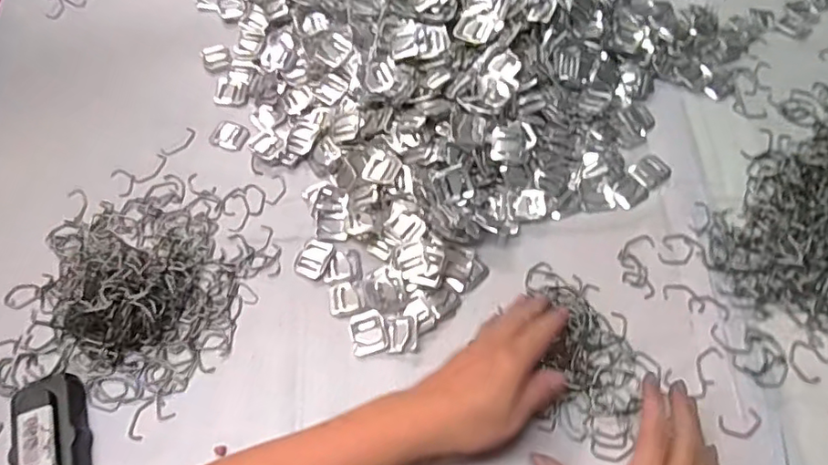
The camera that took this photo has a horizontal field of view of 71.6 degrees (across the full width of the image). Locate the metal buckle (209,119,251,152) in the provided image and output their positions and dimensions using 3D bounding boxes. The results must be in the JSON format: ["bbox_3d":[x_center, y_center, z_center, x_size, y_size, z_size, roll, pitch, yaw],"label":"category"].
[{"bbox_3d":[-0.186,-0.098,0.582,0.040,0.004,0.032,20,63,12],"label":"metal buckle"}]

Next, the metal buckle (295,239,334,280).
[{"bbox_3d":[-0.089,0.024,0.515,0.026,0.004,0.035,22,64,13],"label":"metal buckle"}]

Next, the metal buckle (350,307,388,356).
[{"bbox_3d":[-0.038,0.083,0.479,0.029,0.004,0.036,-9,61,-4],"label":"metal buckle"}]

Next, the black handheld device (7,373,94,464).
[{"bbox_3d":[-0.272,0.158,0.429,0.047,0.028,0.107,-19,63,-9],"label":"black handheld device"}]

